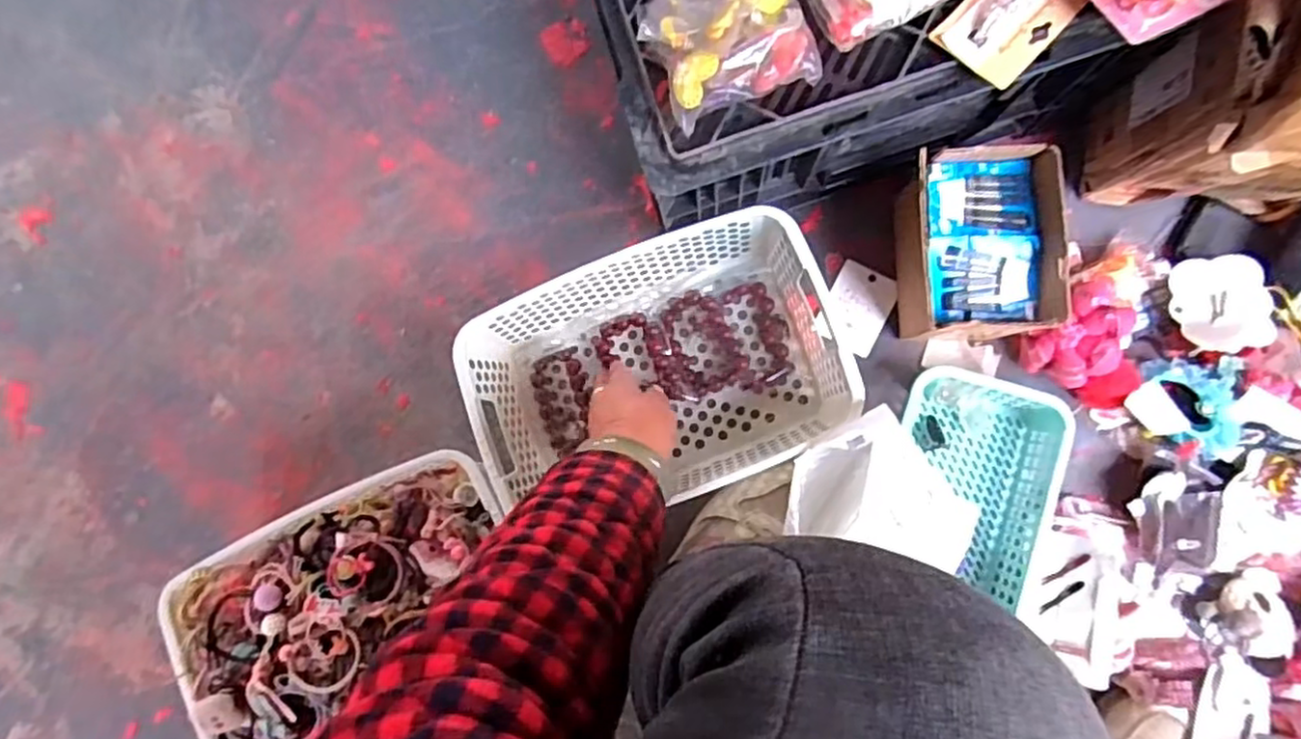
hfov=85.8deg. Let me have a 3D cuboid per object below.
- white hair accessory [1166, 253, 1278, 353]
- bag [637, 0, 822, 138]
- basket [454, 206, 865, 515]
[{"bbox_3d":[0.465,-0.054,0.572,0.065,0.032,0.078,-3,88,6],"label":"white hair accessory"},{"bbox_3d":[0.044,-0.213,0.437,0.092,0.034,0.105,-22,85,4],"label":"bag"},{"bbox_3d":[0.006,0.002,0.594,0.291,0.098,0.194,-21,86,5],"label":"basket"}]

